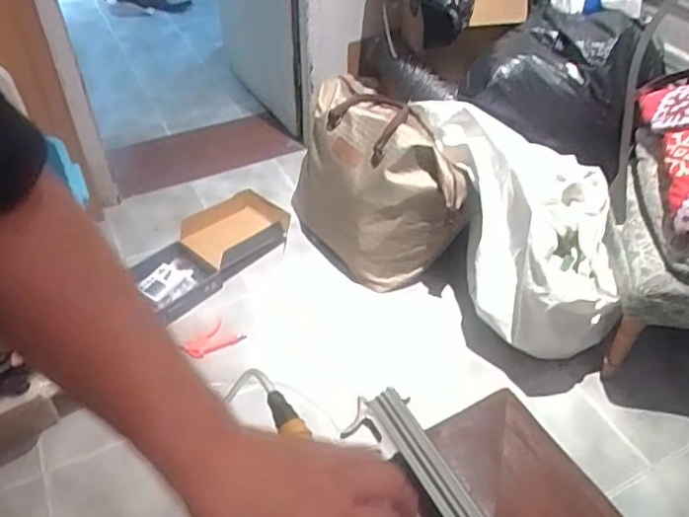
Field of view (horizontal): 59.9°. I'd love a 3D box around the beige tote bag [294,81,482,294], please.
[{"bbox_3d":[0.048,-0.207,1.719,0.254,0.395,0.621,-28,51,-27],"label":"beige tote bag"}]

